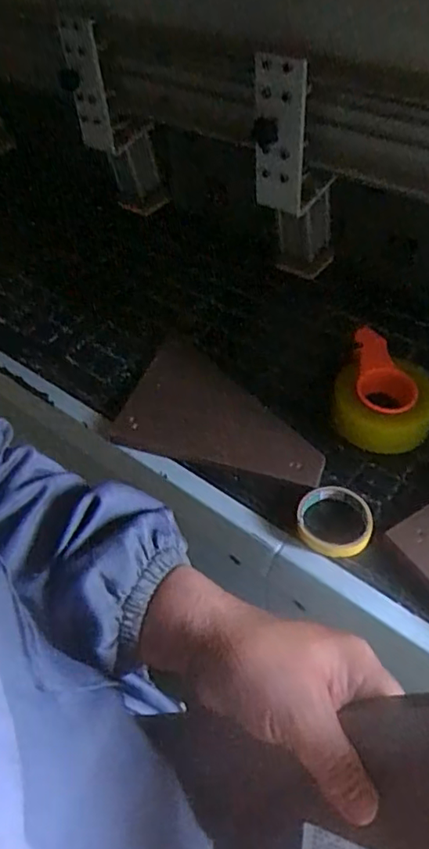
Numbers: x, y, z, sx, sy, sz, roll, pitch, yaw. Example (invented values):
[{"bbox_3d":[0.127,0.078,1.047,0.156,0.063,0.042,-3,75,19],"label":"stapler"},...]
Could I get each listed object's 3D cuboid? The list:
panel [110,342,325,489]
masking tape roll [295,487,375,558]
[{"bbox_3d":[0.016,-0.018,0.810,0.292,0.019,0.181,14,66,17],"label":"panel"},{"bbox_3d":[0.144,0.117,0.697,0.088,0.025,0.089,-2,49,3],"label":"masking tape roll"}]

